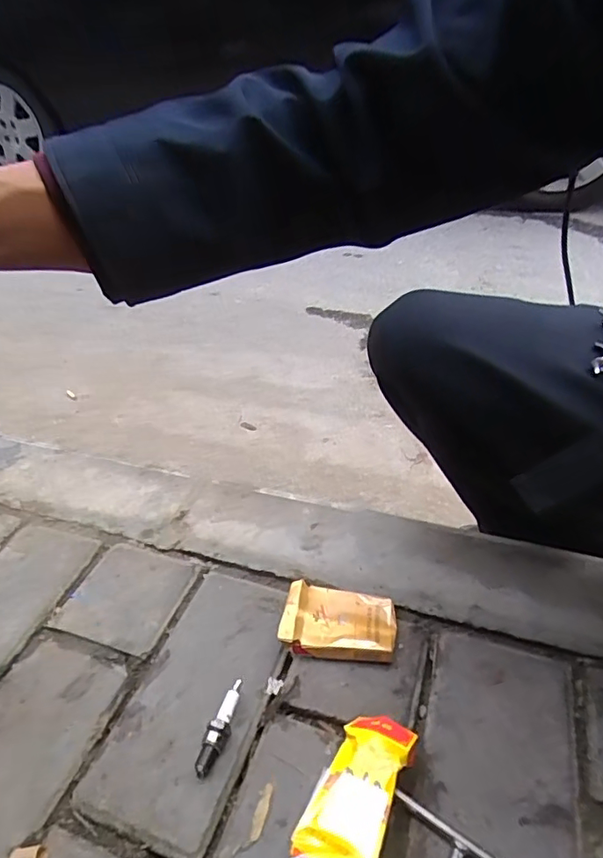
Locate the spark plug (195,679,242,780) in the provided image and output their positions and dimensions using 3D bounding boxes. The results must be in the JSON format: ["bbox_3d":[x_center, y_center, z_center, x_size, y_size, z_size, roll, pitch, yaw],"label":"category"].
[{"bbox_3d":[-0.067,0.251,0.441,0.017,0.020,0.075,8,39,15],"label":"spark plug"}]

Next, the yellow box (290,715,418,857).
[{"bbox_3d":[0.041,0.273,0.388,0.057,0.037,0.111,16,42,24],"label":"yellow box"}]

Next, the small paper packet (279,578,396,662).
[{"bbox_3d":[0.037,0.186,0.513,0.106,0.025,0.074,1,38,6],"label":"small paper packet"}]

